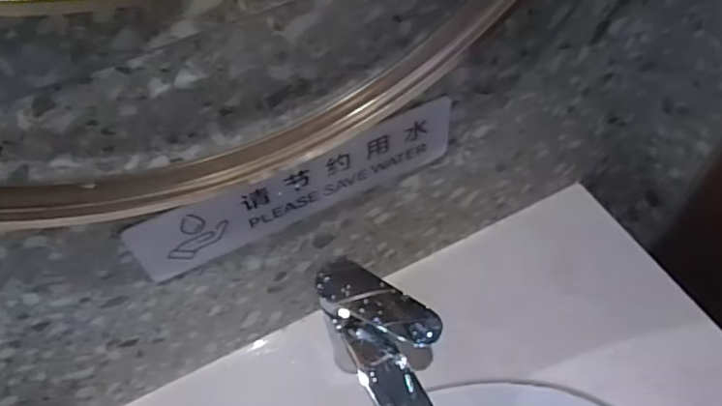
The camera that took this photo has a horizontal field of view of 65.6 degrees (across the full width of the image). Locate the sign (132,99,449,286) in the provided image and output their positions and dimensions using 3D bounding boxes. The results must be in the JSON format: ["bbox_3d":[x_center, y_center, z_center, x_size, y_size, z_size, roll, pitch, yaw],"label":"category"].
[{"bbox_3d":[-0.050,-0.012,0.491,0.290,0.079,0.005,-24,56,-12],"label":"sign"}]

